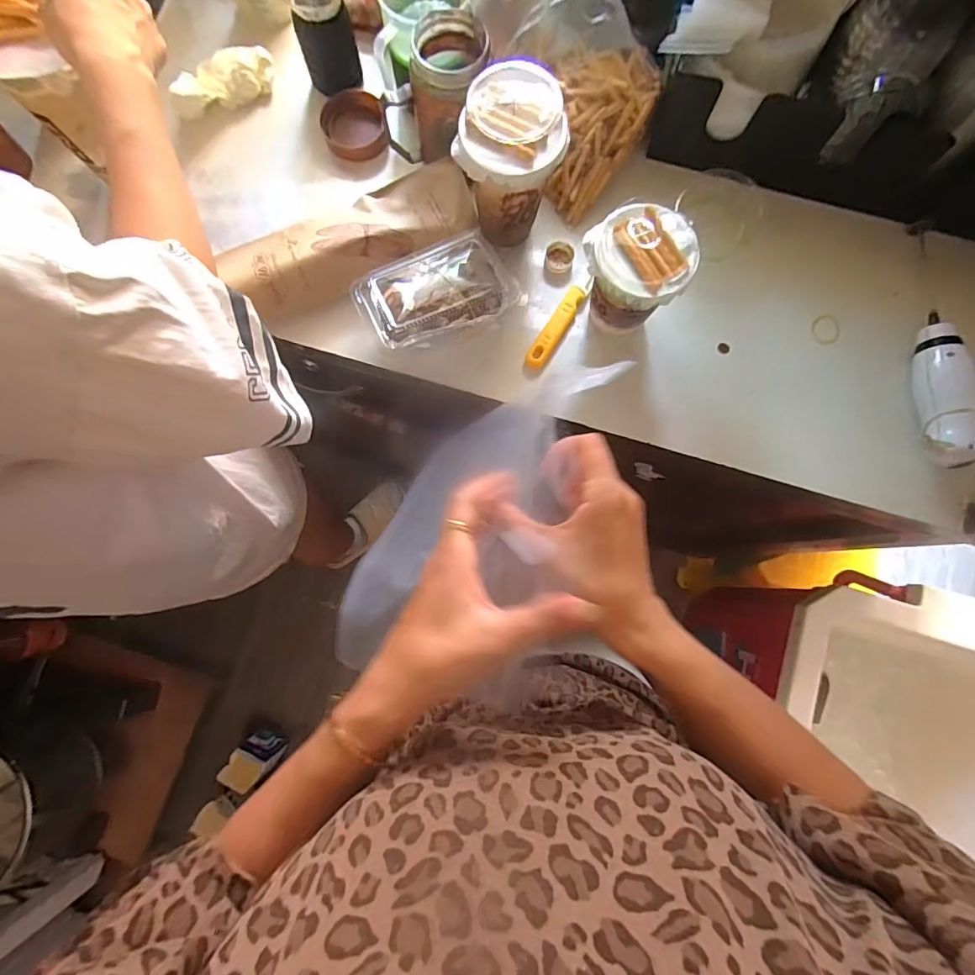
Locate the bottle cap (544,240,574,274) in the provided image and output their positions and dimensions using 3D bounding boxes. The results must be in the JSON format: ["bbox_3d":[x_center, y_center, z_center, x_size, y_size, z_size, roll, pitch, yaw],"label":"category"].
[{"bbox_3d":[0.078,-0.250,0.545,0.030,0.013,0.029,3,82,3],"label":"bottle cap"}]

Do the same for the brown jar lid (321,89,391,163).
[{"bbox_3d":[-0.145,-0.401,0.556,0.070,0.023,0.065,0,82,2],"label":"brown jar lid"}]

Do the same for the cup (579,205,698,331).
[{"bbox_3d":[0.137,-0.203,0.482,0.097,0.097,0.088,13,83,4],"label":"cup"}]

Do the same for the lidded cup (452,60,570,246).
[{"bbox_3d":[0.024,-0.298,0.468,0.089,0.135,0.091,0,82,2],"label":"lidded cup"}]

